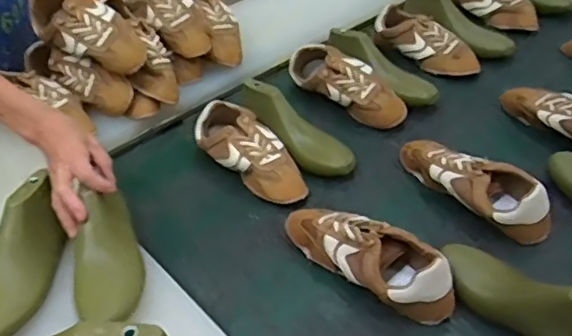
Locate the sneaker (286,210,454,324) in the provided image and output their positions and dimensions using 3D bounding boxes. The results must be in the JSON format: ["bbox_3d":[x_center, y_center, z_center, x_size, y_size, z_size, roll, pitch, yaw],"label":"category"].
[{"bbox_3d":[0.098,0.108,0.764,0.245,0.069,0.093,22,48,29],"label":"sneaker"}]

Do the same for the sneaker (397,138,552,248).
[{"bbox_3d":[0.263,0.021,0.861,0.086,0.066,0.245,-34,48,-29],"label":"sneaker"}]

